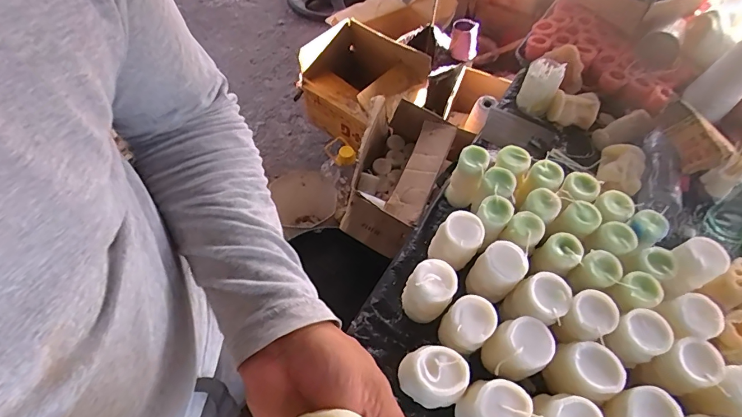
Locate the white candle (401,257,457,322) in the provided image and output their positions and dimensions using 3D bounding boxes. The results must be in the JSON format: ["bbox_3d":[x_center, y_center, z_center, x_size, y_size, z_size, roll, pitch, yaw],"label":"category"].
[{"bbox_3d":[0.081,0.121,0.601,0.062,0.105,0.055,28,60,14],"label":"white candle"}]

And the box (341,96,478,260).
[{"bbox_3d":[0.068,-0.088,1.162,0.222,0.160,0.459,18,58,8],"label":"box"}]

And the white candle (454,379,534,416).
[{"bbox_3d":[0.148,0.256,0.527,0.076,0.100,0.065,18,58,8],"label":"white candle"}]

